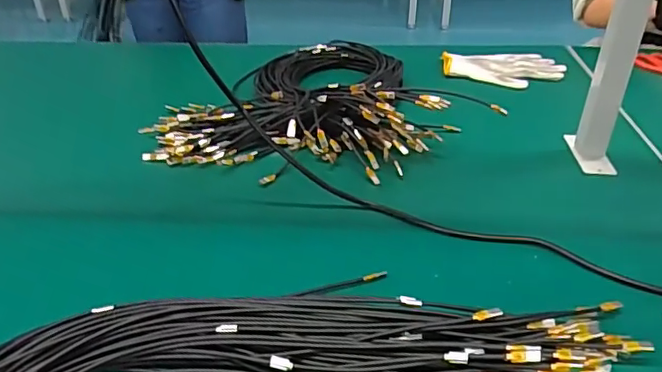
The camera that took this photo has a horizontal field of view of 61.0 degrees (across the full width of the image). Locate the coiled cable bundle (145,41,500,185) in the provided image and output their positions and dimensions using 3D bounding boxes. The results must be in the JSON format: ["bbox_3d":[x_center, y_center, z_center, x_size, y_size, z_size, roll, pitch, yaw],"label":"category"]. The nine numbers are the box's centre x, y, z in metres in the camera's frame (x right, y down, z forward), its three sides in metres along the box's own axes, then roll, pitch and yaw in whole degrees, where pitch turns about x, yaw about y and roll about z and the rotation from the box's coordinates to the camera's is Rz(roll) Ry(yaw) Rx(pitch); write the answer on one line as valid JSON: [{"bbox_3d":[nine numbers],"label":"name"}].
[{"bbox_3d":[-0.024,-0.123,0.795,0.432,0.071,0.360,-28,42,-36],"label":"coiled cable bundle"}]

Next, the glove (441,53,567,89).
[{"bbox_3d":[0.298,-0.208,0.971,0.201,0.027,0.152,3,33,5],"label":"glove"}]

